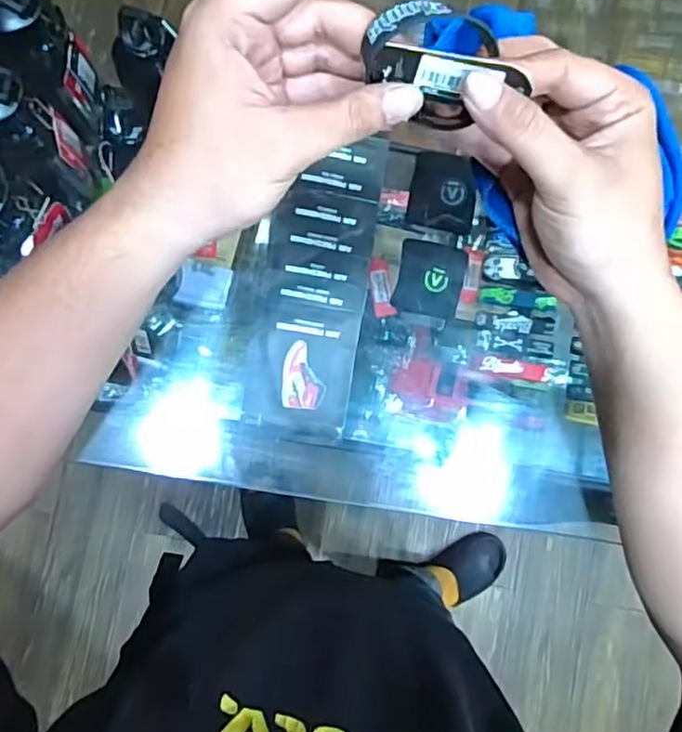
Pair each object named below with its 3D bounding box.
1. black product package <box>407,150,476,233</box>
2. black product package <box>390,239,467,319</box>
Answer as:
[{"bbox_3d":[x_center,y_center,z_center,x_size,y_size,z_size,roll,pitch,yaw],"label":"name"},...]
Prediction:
[{"bbox_3d":[0.109,-0.186,0.694,0.069,0.005,0.077,11,106,12],"label":"black product package"},{"bbox_3d":[0.096,-0.093,0.696,0.071,0.021,0.077,12,85,-4],"label":"black product package"}]

